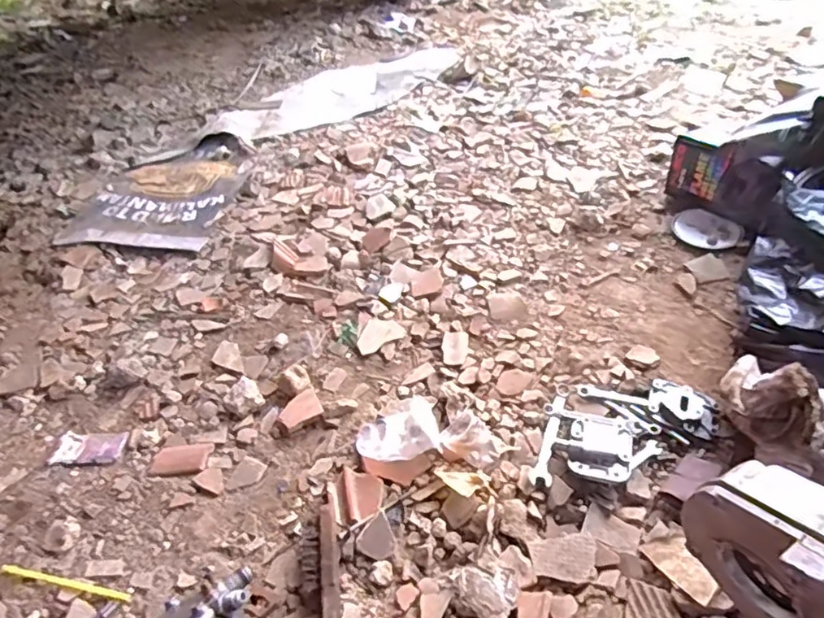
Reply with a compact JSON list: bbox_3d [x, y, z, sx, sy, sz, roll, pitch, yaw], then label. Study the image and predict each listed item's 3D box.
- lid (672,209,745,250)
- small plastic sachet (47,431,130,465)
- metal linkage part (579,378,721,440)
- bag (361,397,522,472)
[{"bbox_3d":[0.633,-0.170,1.262,0.138,0.011,0.138,-4,46,4],"label":"lid"},{"bbox_3d":[-0.543,0.233,0.987,0.116,0.023,0.066,-6,46,1],"label":"small plastic sachet"},{"bbox_3d":[0.393,0.143,0.967,0.215,0.022,0.079,17,51,22],"label":"metal linkage part"},{"bbox_3d":[0.037,0.195,0.946,0.233,0.034,0.124,-1,46,6],"label":"bag"}]

